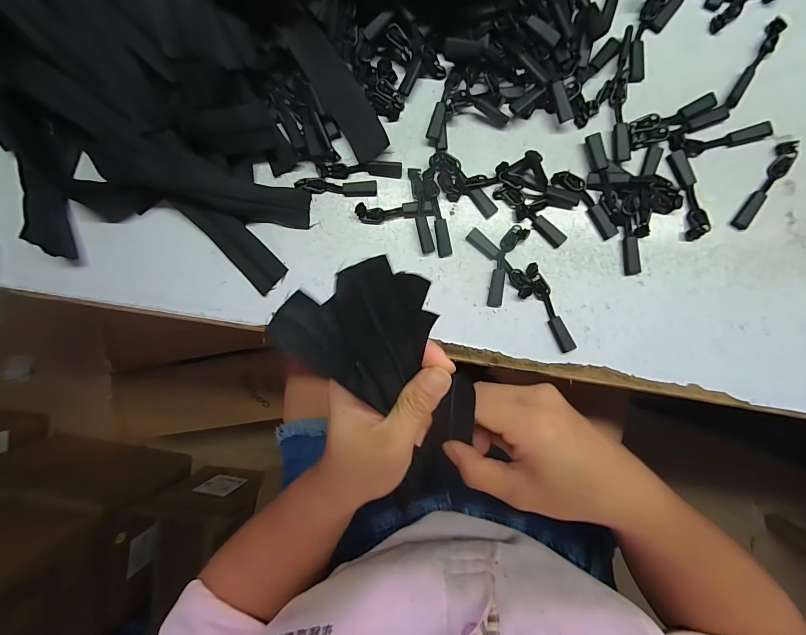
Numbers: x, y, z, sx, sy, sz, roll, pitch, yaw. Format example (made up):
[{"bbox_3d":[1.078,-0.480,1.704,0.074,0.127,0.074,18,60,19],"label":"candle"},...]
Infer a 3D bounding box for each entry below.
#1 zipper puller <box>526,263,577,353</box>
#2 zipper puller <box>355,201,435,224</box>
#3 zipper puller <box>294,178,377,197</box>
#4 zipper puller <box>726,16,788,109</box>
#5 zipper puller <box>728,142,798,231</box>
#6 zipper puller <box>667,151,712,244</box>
[{"bbox_3d":[0.097,-0.007,0.237,0.010,0.005,0.062,-24,88,6],"label":"zipper puller"},{"bbox_3d":[-0.006,-0.071,0.244,0.053,0.006,0.013,1,90,6],"label":"zipper puller"},{"bbox_3d":[-0.047,-0.091,0.249,0.056,0.005,0.011,4,91,6],"label":"zipper puller"},{"bbox_3d":[0.219,-0.158,0.221,0.010,0.004,0.059,27,93,5],"label":"zipper puller"},{"bbox_3d":[0.226,-0.081,0.222,0.011,0.006,0.058,29,93,5],"label":"zipper puller"},{"bbox_3d":[0.181,-0.078,0.226,0.012,0.005,0.056,-14,89,6],"label":"zipper puller"}]

